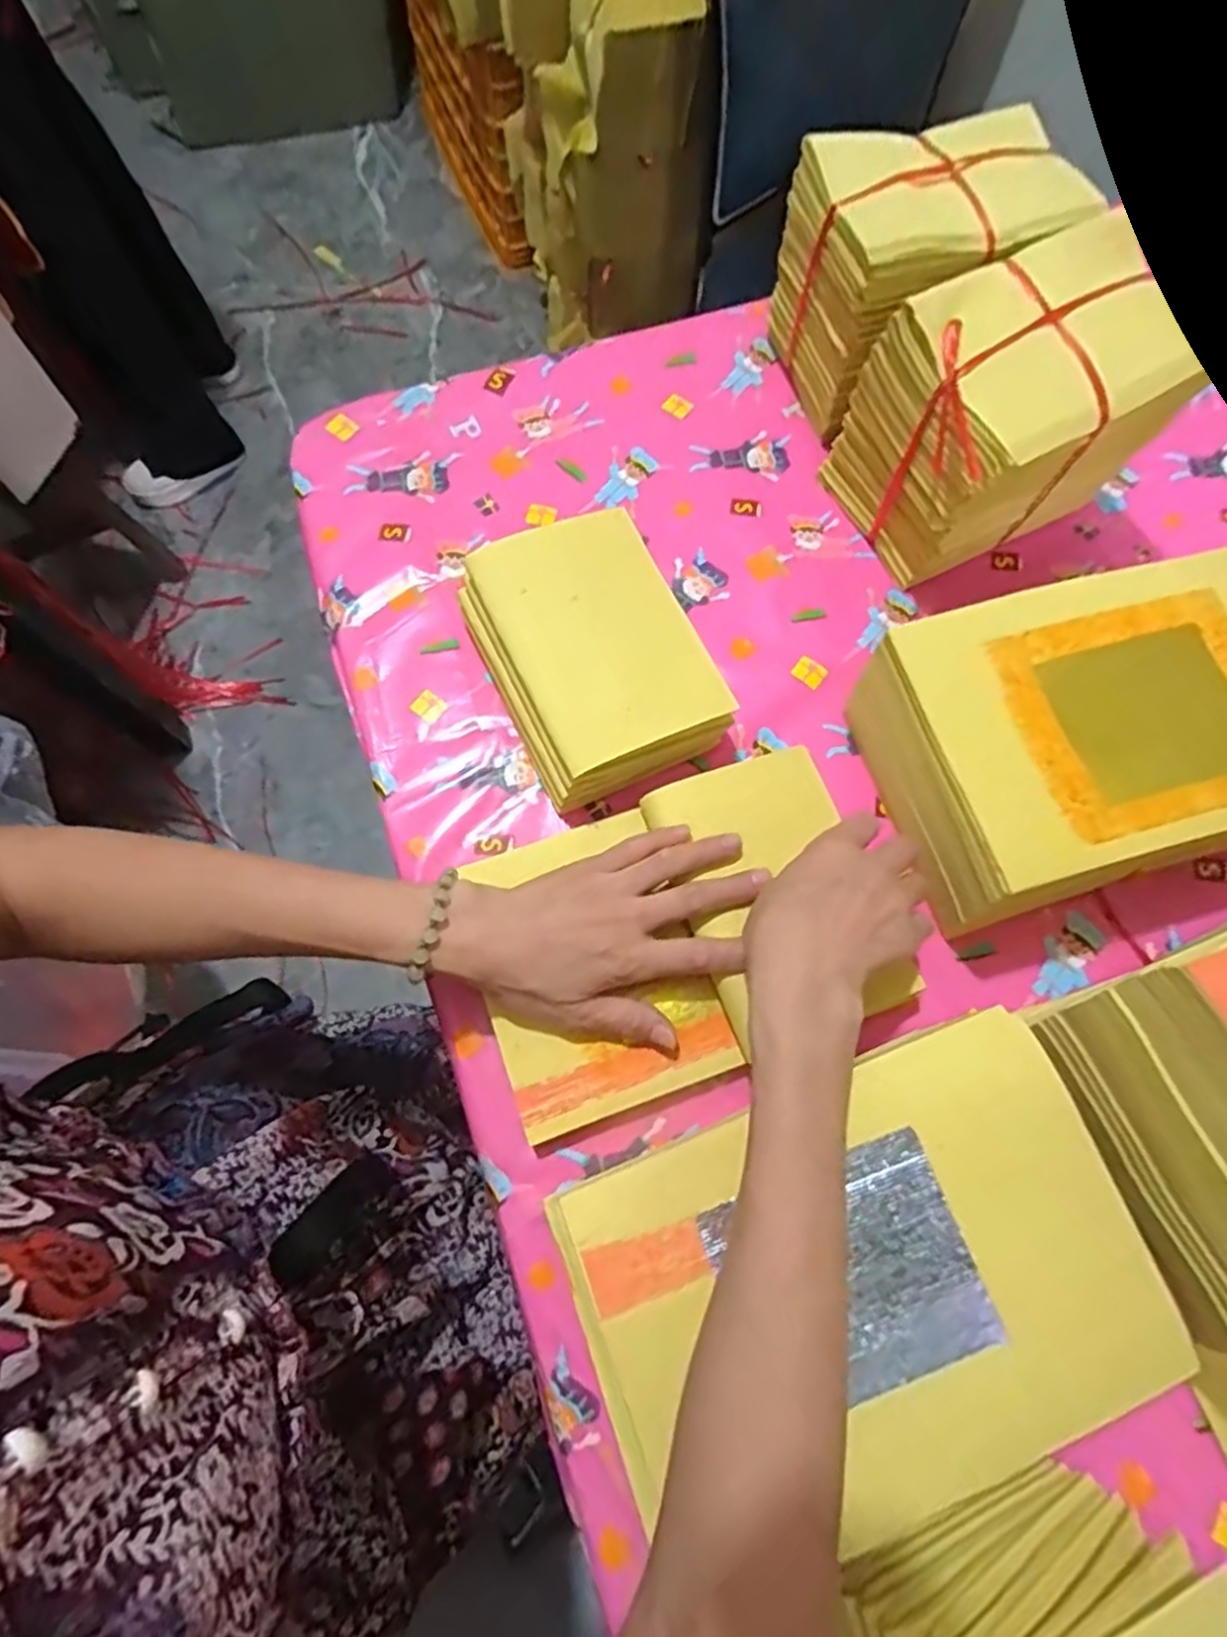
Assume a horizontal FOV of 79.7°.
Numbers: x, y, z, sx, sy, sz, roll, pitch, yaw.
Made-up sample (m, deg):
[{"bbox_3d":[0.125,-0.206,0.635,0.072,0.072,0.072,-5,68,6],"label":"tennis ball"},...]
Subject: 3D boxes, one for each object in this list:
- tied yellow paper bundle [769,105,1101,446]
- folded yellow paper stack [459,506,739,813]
[{"bbox_3d":[0.215,-0.379,0.529,0.159,0.142,0.130,-15,73,-7],"label":"tied yellow paper bundle"},{"bbox_3d":[-0.015,-0.104,0.473,0.124,0.067,0.163,-24,74,-9],"label":"folded yellow paper stack"}]

